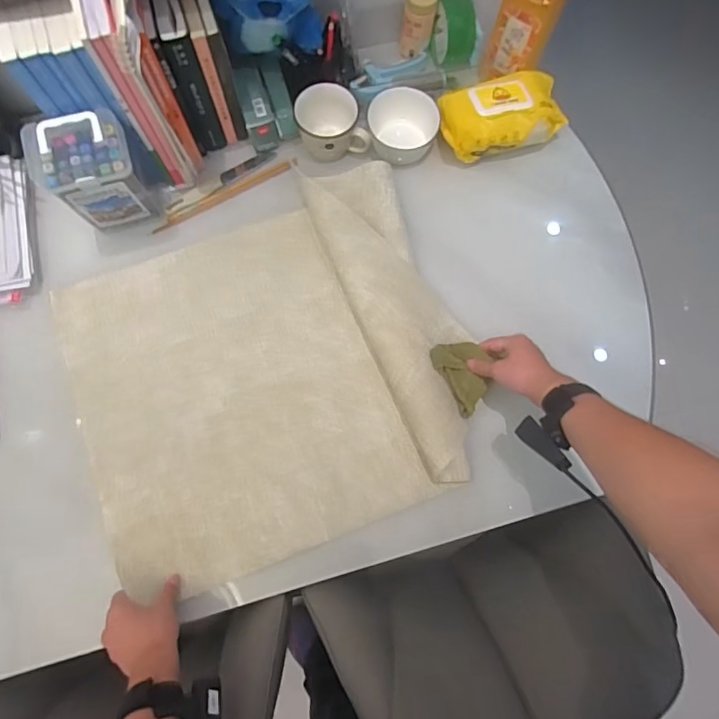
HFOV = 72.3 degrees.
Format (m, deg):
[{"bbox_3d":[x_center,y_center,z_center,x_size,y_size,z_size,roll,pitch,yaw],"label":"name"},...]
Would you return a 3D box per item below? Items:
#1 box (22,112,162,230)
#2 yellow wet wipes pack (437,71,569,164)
[{"bbox_3d":[-0.373,-0.258,0.711,0.121,0.174,0.087,-13,78,-5],"label":"box"},{"bbox_3d":[0.230,-0.400,0.797,0.198,0.056,0.125,-21,78,-8],"label":"yellow wet wipes pack"}]

